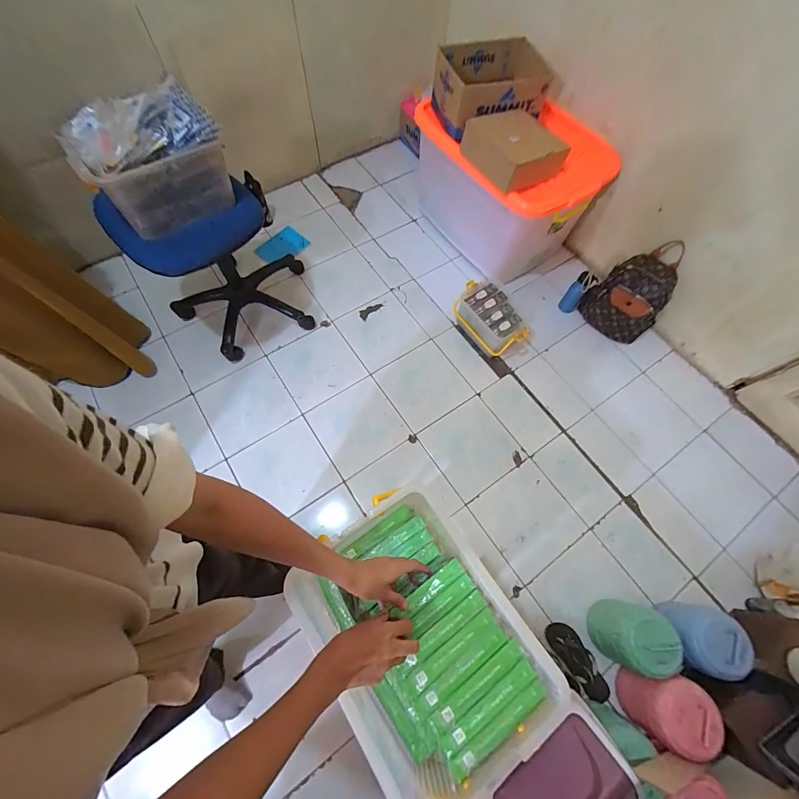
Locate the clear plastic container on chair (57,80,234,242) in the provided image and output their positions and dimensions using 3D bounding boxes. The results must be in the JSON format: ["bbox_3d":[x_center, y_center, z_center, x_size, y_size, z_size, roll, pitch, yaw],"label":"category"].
[{"bbox_3d":[-0.586,-0.572,0.836,0.303,0.211,0.183,-42,75,-18],"label":"clear plastic container on chair"}]

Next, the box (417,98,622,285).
[{"bbox_3d":[0.424,-0.939,1.466,0.506,0.412,0.756,-33,72,-15],"label":"box"}]

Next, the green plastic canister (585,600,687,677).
[{"bbox_3d":[0.619,0.635,0.943,0.144,0.194,0.150,24,68,7],"label":"green plastic canister"}]

